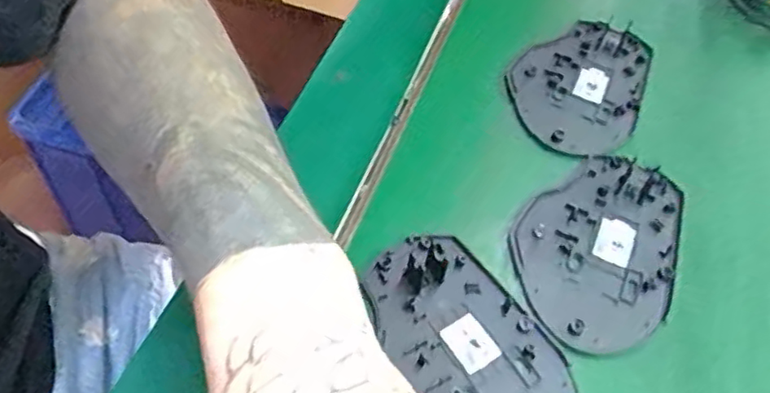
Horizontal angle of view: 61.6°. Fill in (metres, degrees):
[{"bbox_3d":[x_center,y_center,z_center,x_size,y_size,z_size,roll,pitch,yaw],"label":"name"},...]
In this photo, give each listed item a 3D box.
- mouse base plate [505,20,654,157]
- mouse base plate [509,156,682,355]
[{"bbox_3d":[0.112,-0.067,0.373,0.071,0.008,0.111,24,53,12],"label":"mouse base plate"},{"bbox_3d":[0.101,0.022,0.305,0.071,0.006,0.108,25,53,13],"label":"mouse base plate"}]

